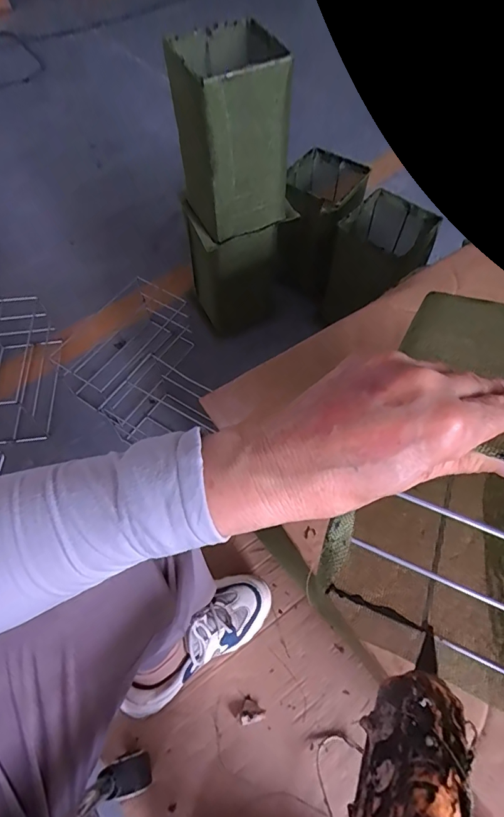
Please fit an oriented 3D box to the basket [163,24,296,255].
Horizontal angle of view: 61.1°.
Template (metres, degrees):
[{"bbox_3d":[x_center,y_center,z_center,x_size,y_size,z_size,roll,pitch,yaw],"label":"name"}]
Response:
[{"bbox_3d":[-0.038,-0.439,0.709,0.158,0.253,0.148,-26,63,-12],"label":"basket"}]

